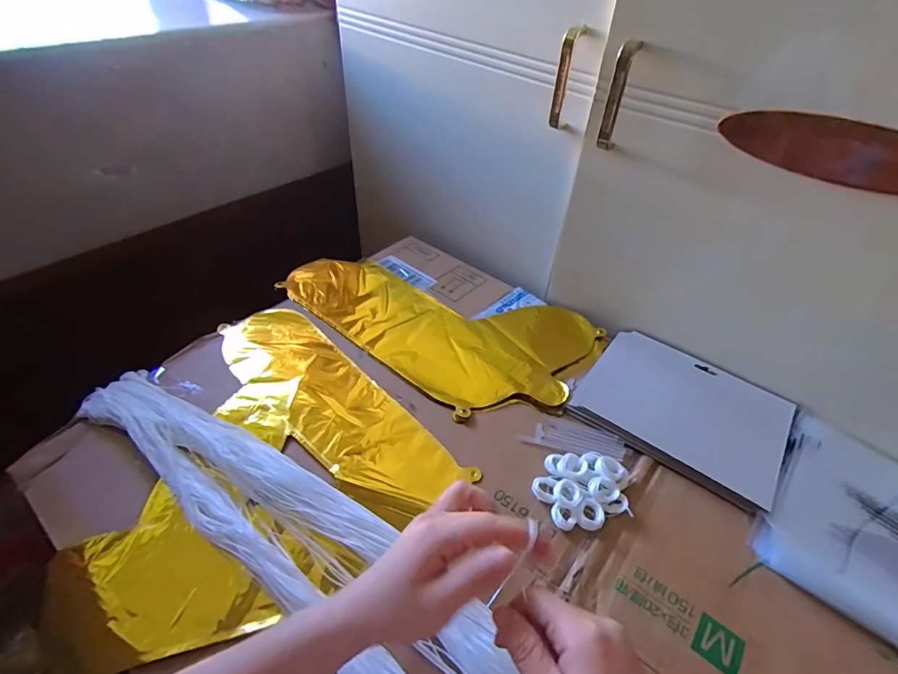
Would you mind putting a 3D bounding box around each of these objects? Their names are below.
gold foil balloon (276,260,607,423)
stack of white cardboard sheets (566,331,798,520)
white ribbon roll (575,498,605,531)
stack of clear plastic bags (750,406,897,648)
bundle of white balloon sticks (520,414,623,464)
[{"bbox_3d":[-0.020,-0.030,0.619,0.401,0.018,0.227,28,49,23],"label":"gold foil balloon"},{"bbox_3d":[0.261,0.077,0.522,0.204,0.013,0.168,30,50,25],"label":"stack of white cardboard sheets"},{"bbox_3d":[0.128,0.162,0.423,0.025,0.010,0.027,2,44,-2],"label":"white ribbon roll"},{"bbox_3d":[0.418,0.185,0.419,0.224,0.016,0.213,34,51,27],"label":"stack of clear plastic bags"},{"bbox_3d":[0.131,0.103,0.490,0.101,0.009,0.042,14,45,10],"label":"bundle of white balloon sticks"}]

